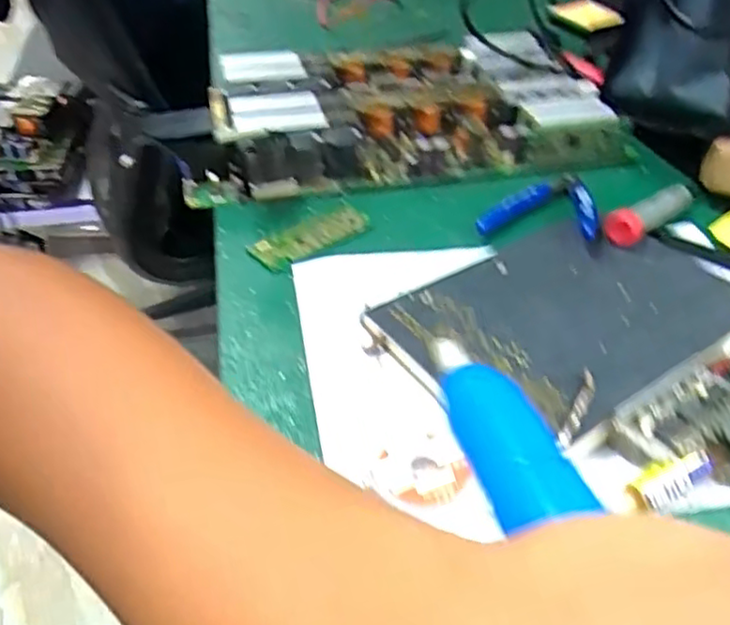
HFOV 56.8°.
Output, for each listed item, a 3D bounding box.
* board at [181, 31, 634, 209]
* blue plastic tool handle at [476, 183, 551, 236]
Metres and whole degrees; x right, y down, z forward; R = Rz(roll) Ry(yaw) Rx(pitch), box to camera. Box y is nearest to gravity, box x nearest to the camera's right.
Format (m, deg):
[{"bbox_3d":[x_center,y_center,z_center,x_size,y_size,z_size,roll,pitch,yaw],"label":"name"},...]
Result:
[{"bbox_3d":[0.025,-0.180,0.581,0.353,0.042,0.198,-9,42,-11],"label":"board"},{"bbox_3d":[0.109,-0.078,0.494,0.088,0.010,0.016,-31,50,-31],"label":"blue plastic tool handle"}]

